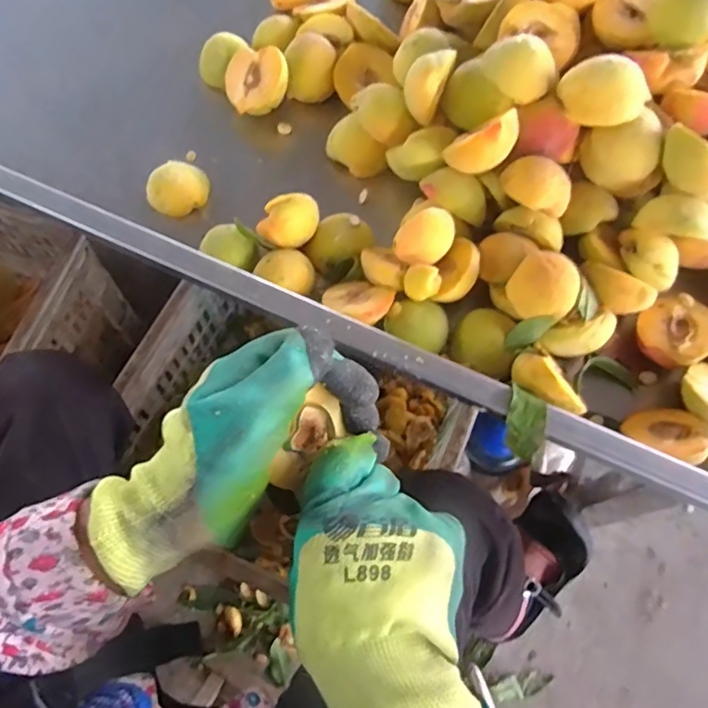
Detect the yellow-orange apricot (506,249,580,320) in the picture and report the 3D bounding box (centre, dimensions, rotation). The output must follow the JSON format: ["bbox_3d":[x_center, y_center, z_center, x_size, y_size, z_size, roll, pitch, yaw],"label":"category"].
[{"bbox_3d":[0.151,-0.050,0.447,0.050,0.042,0.053,1,68,-2],"label":"yellow-orange apricot"}]

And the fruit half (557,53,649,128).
[{"bbox_3d":[0.205,-0.218,0.461,0.067,0.055,0.033,36,28,17],"label":"fruit half"}]

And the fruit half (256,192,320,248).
[{"bbox_3d":[-0.054,-0.116,0.481,0.051,0.019,0.046,2,105,-23],"label":"fruit half"}]

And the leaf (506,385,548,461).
[{"bbox_3d":[0.125,0.052,0.409,0.027,0.030,0.043,12,68,3],"label":"leaf"}]

